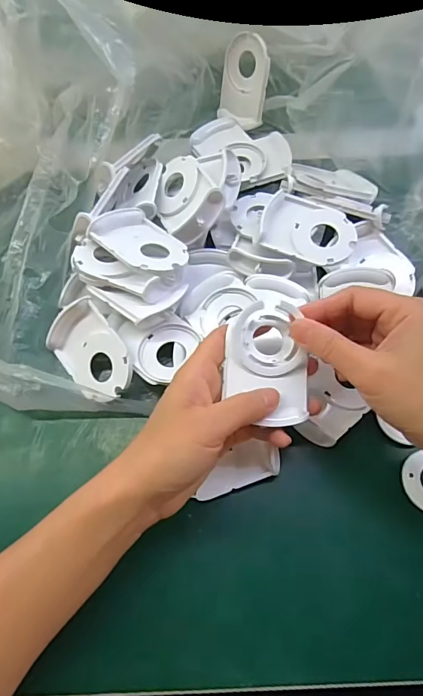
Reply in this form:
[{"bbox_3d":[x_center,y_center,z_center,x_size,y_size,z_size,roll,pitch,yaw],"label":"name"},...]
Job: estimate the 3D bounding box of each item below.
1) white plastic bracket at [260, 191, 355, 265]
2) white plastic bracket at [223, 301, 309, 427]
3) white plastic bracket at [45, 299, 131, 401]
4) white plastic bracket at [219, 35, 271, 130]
[{"bbox_3d":[0.082,-0.101,0.363,0.077,0.011,0.057,19,72,9],"label":"white plastic bracket"},{"bbox_3d":[0.037,0.008,0.285,0.054,0.027,0.079,2,66,2],"label":"white plastic bracket"},{"bbox_3d":[-0.095,0.006,0.343,0.079,0.020,0.059,50,115,21],"label":"white plastic bracket"},{"bbox_3d":[0.034,-0.280,0.455,0.013,0.080,0.058,-28,48,-37],"label":"white plastic bracket"}]

